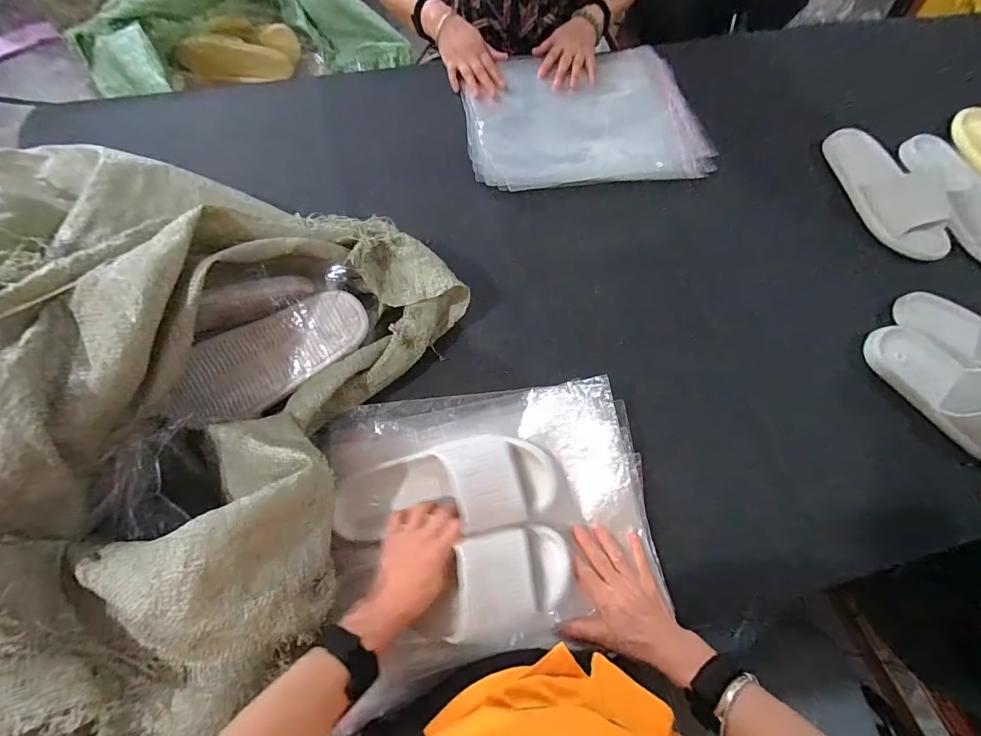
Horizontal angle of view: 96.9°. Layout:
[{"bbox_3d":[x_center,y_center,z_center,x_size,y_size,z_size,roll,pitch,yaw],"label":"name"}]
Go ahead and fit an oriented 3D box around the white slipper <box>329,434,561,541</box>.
[{"bbox_3d":[-0.051,0.137,0.505,0.258,0.059,0.105,-7,69,-3],"label":"white slipper"}]

